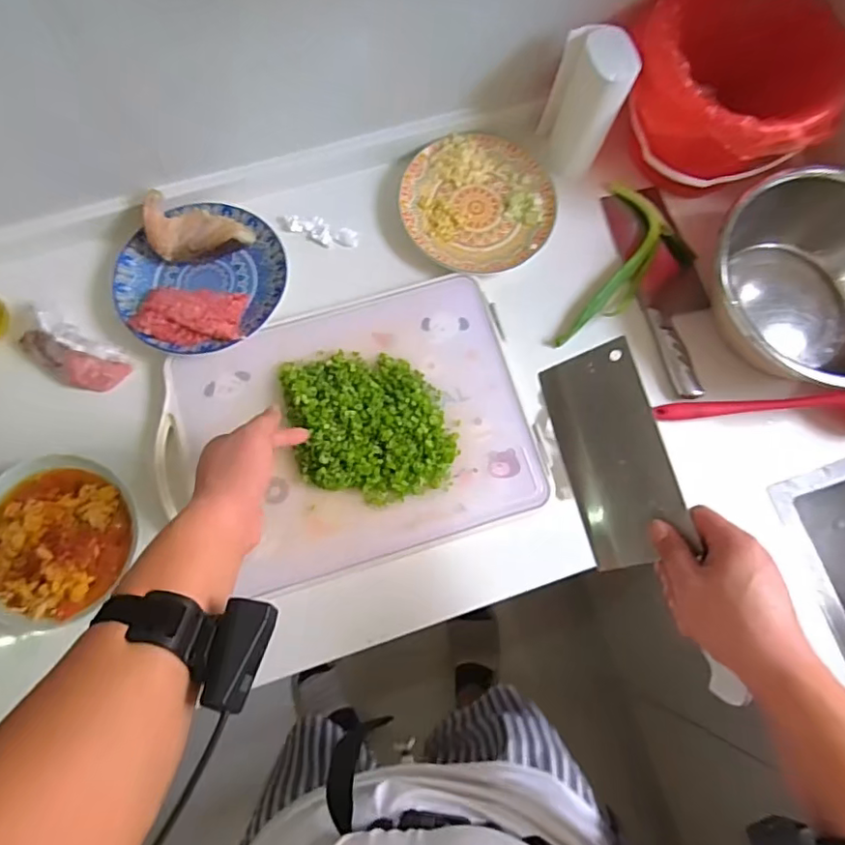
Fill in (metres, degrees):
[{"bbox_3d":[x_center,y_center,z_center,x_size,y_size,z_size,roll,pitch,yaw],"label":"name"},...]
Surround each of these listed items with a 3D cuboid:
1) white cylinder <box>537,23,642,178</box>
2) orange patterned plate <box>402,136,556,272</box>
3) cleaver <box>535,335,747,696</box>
[{"bbox_3d":[0.204,-0.400,0.709,0.050,0.167,0.085,-19,78,-6],"label":"white cylinder"},{"bbox_3d":[0.075,-0.292,0.757,0.198,0.022,0.200,0,76,-1],"label":"orange patterned plate"},{"bbox_3d":[0.191,0.081,0.508,0.095,0.025,0.303,-27,70,37],"label":"cleaver"}]

